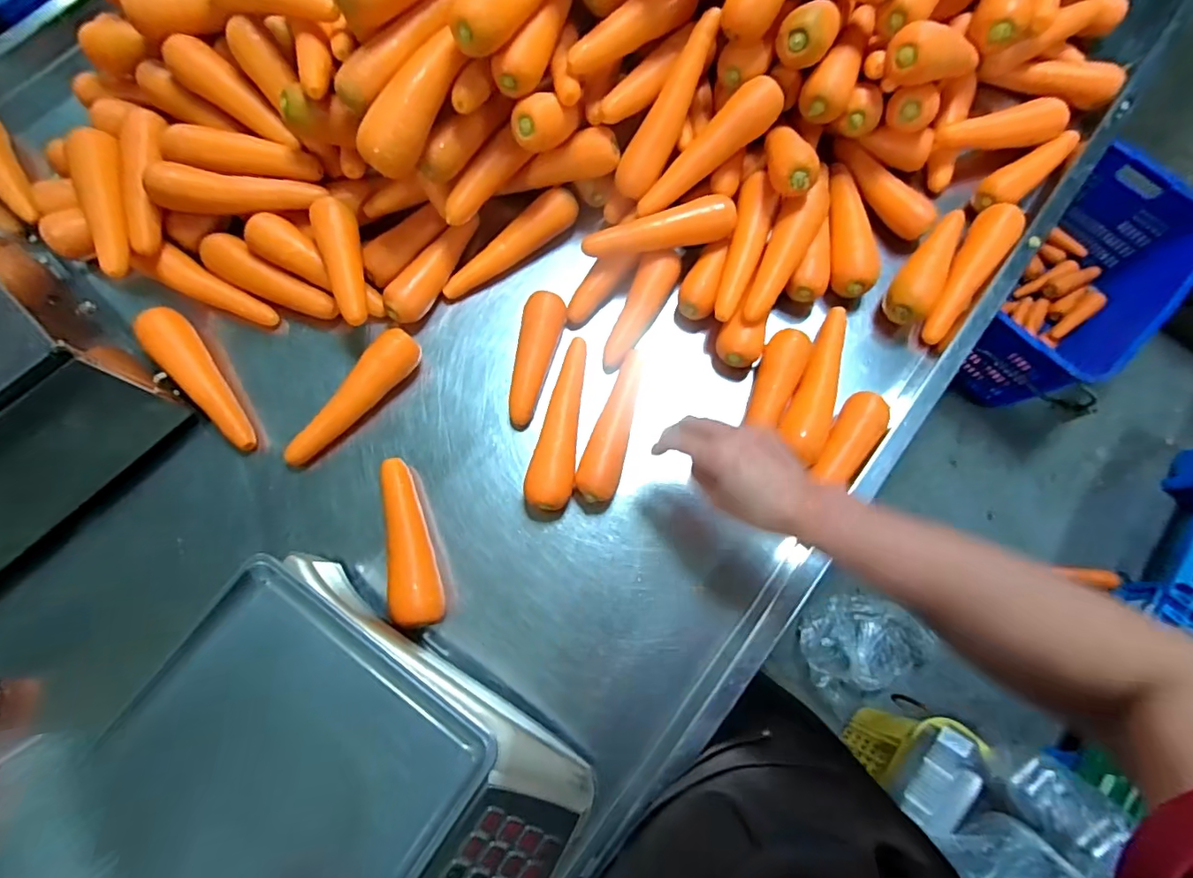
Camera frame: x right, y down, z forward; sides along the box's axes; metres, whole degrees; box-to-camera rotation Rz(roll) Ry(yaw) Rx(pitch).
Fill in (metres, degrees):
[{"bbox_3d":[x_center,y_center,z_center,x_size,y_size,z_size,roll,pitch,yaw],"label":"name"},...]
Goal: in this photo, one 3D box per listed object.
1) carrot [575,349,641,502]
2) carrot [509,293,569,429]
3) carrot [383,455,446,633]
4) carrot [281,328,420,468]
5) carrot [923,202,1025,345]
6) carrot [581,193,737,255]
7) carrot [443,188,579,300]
[{"bbox_3d":[0.017,-0.012,0.546,0.040,0.040,0.156,16,75,3],"label":"carrot"},{"bbox_3d":[-0.067,-0.084,0.574,0.043,0.043,0.145,13,75,2],"label":"carrot"},{"bbox_3d":[-0.176,0.094,0.515,0.042,0.044,0.160,-12,76,-4],"label":"carrot"},{"bbox_3d":[-0.247,-0.037,0.552,0.043,0.044,0.172,38,78,8],"label":"carrot"},{"bbox_3d":[0.418,-0.190,0.600,0.047,0.045,0.191,37,77,8],"label":"carrot"},{"bbox_3d":[0.062,-0.219,0.559,0.161,0.032,0.040,-8,75,-3],"label":"carrot"},{"bbox_3d":[-0.098,-0.218,0.603,0.178,0.044,0.044,-35,78,-10],"label":"carrot"}]

